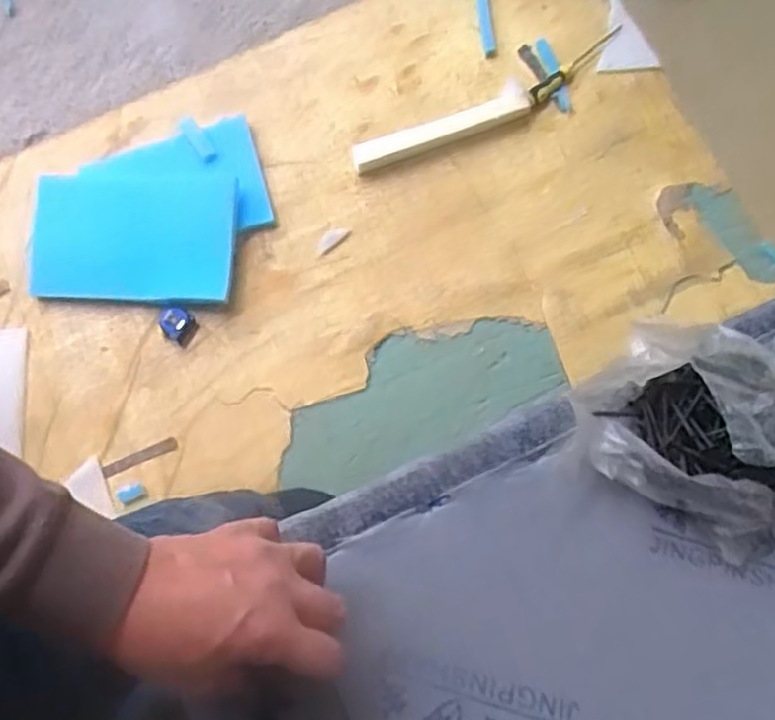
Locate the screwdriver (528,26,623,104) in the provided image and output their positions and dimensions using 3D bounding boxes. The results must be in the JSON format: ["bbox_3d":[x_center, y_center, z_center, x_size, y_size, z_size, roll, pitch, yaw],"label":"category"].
[{"bbox_3d":[0.355,-0.552,1.383,0.214,0.019,0.030,-38,80,-6],"label":"screwdriver"}]

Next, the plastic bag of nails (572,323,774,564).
[{"bbox_3d":[0.238,0.049,0.554,0.190,0.058,0.157,22,80,6],"label":"plastic bag of nails"}]

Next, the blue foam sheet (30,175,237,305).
[{"bbox_3d":[-0.488,-0.231,1.397,0.397,0.017,0.247,3,76,9],"label":"blue foam sheet"}]

